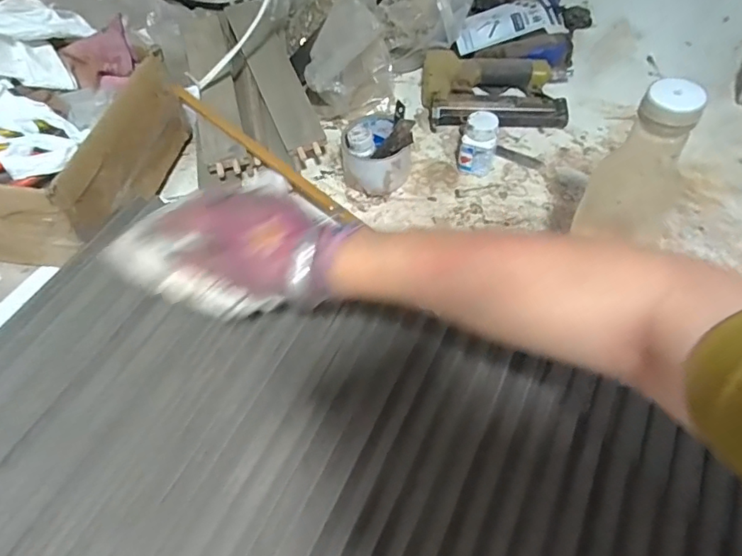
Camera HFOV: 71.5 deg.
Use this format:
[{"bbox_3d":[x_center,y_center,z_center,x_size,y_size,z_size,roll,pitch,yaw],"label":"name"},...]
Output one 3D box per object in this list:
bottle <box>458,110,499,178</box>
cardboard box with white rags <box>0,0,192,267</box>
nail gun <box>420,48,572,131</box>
[{"bbox_3d":[0.129,-0.160,0.622,0.039,0.075,0.036,6,56,8],"label":"bottle"},{"bbox_3d":[-0.413,-0.173,0.579,0.314,0.153,0.268,6,56,8],"label":"cardboard box with white rags"},{"bbox_3d":[0.172,-0.261,0.723,0.205,0.038,0.129,6,56,8],"label":"nail gun"}]

